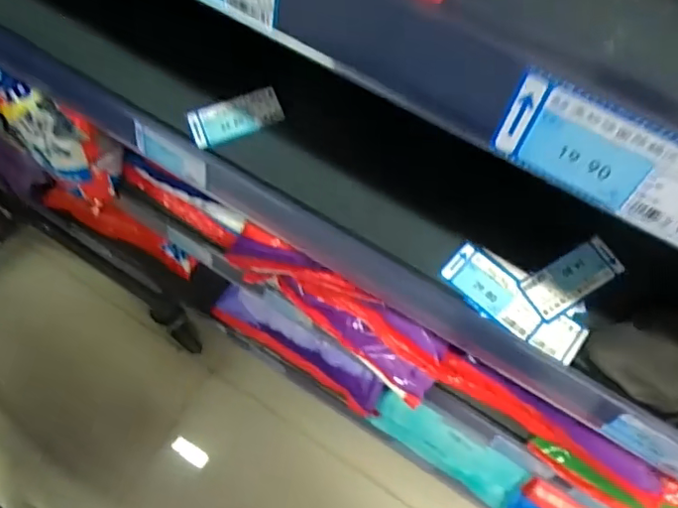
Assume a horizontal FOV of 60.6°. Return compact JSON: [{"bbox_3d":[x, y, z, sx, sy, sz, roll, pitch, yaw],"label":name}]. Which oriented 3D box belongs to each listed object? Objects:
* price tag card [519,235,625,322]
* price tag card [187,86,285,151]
[{"bbox_3d":[0.184,0.018,0.460,0.081,0.004,0.036,-31,74,-9],"label":"price tag card"},{"bbox_3d":[-0.093,-0.123,0.522,0.081,0.006,0.038,-19,86,-9],"label":"price tag card"}]

